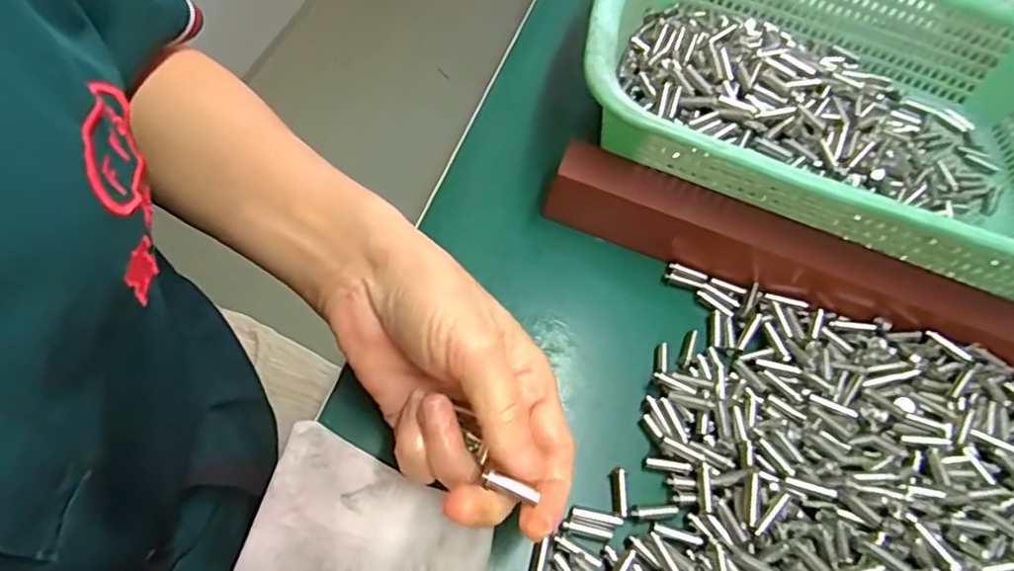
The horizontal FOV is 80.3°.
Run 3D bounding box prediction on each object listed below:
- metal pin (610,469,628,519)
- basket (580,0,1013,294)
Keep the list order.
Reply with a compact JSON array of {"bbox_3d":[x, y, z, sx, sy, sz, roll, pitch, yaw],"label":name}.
[{"bbox_3d":[0.048,0.088,0.256,0.006,0.005,0.019,5,59,-7],"label":"metal pin"},{"bbox_3d":[0.198,-0.109,0.340,0.291,0.080,0.220,21,58,3],"label":"basket"}]

